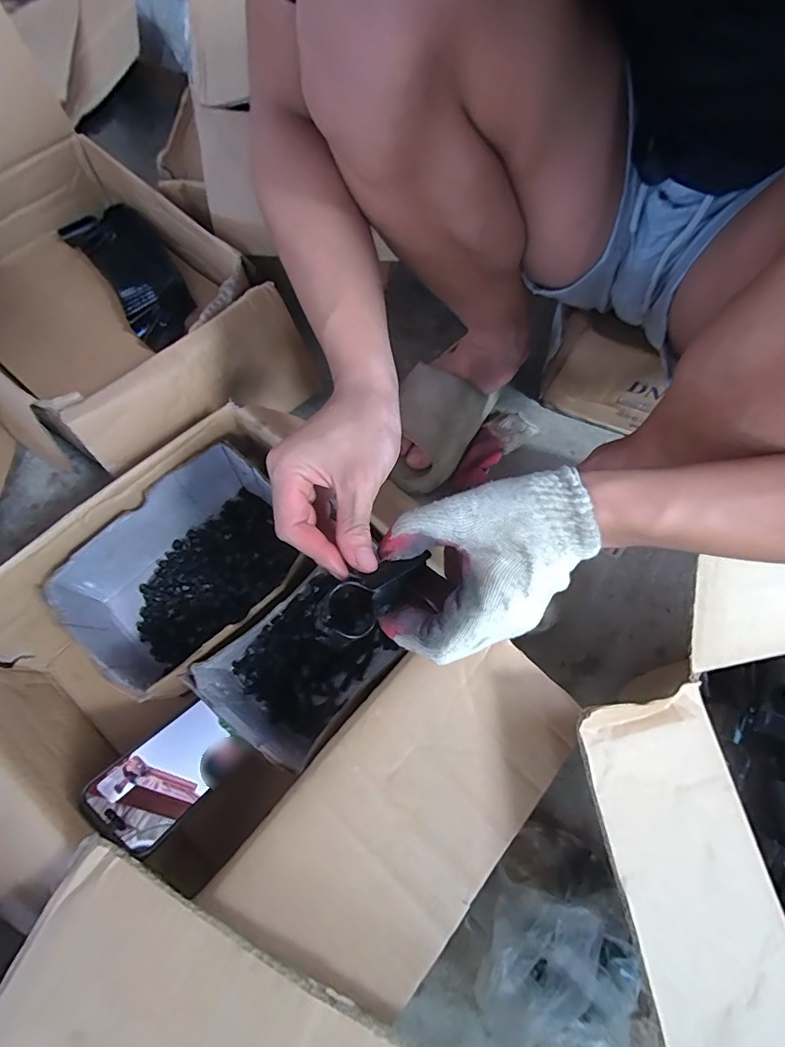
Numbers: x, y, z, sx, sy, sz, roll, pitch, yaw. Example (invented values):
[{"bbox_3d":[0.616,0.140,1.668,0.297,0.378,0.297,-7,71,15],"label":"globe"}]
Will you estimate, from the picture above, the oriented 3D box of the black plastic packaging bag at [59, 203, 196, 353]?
[{"bbox_3d":[-0.339,-0.336,0.616,0.095,0.030,0.254,-35,72,-15],"label":"black plastic packaging bag"}]

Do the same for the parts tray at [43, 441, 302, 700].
[{"bbox_3d":[-0.192,0.051,0.464,0.205,0.099,0.154,-41,74,-17],"label":"parts tray"}]

